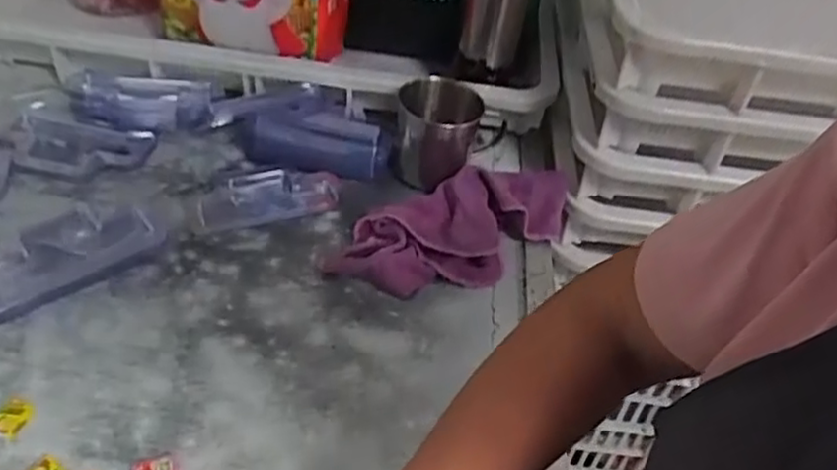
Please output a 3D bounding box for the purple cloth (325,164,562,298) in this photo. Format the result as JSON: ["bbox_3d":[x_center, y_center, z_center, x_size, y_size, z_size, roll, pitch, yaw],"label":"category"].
[{"bbox_3d":[0.034,-0.009,0.631,0.234,0.049,0.104,-21,49,-28],"label":"purple cloth"}]

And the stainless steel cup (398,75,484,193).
[{"bbox_3d":[0.019,-0.100,0.691,0.075,0.078,0.085,3,42,-4],"label":"stainless steel cup"}]

